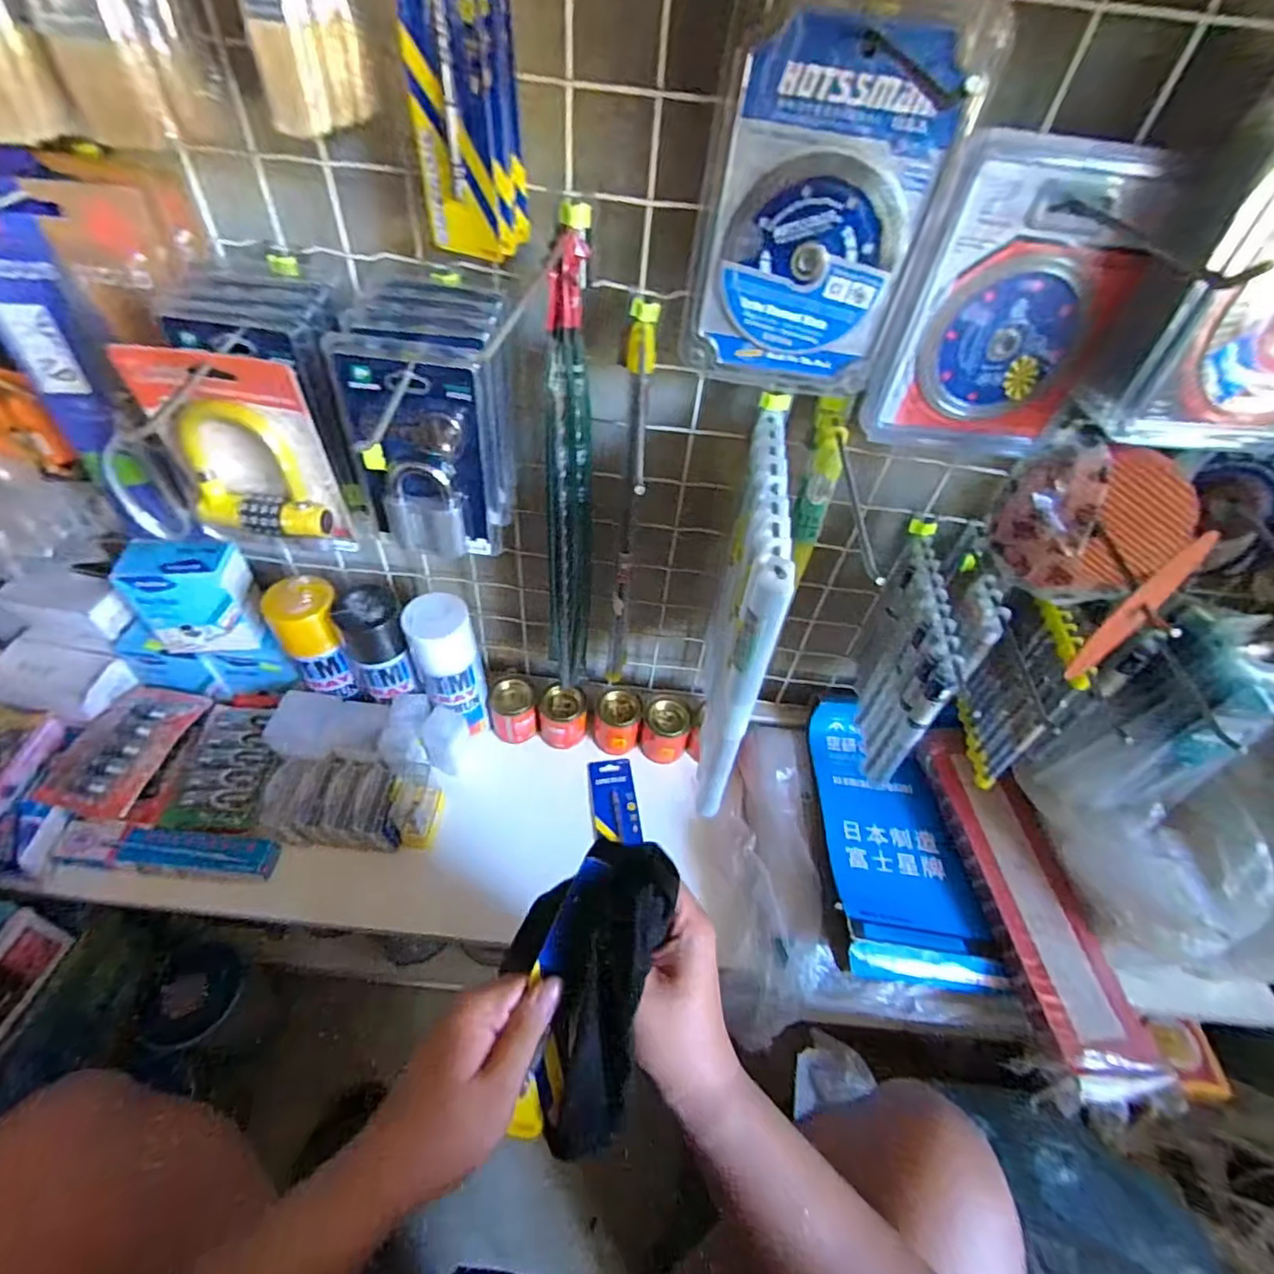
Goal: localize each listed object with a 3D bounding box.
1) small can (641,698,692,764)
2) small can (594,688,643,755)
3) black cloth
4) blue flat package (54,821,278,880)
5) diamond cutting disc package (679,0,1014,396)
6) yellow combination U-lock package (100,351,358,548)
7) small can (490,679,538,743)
[{"bbox_3d":[0.034,0.110,0.701,0.052,0.057,0.050,3,47,-3],"label":"small can"},{"bbox_3d":[-0.023,0.100,0.715,0.052,0.065,0.045,2,47,-4],"label":"small can"},{"bbox_3d":[-0.037,0.218,0.357,0.089,0.050,0.182,11,87,4],"label":"black cloth"},{"bbox_3d":[-0.467,0.213,0.601,0.202,0.024,0.040,7,47,0],"label":"blue flat package"},{"bbox_3d":[0.105,-0.248,0.360,0.131,0.189,0.022,7,47,1],"label":"diamond cutting disc package"},{"bbox_3d":[-0.252,-0.117,0.387,0.101,0.118,0.034,15,48,7],"label":"yellow combination U-lock package"},{"bbox_3d":[-0.146,0.087,0.710,0.049,0.067,0.044,-8,49,-13],"label":"small can"}]

